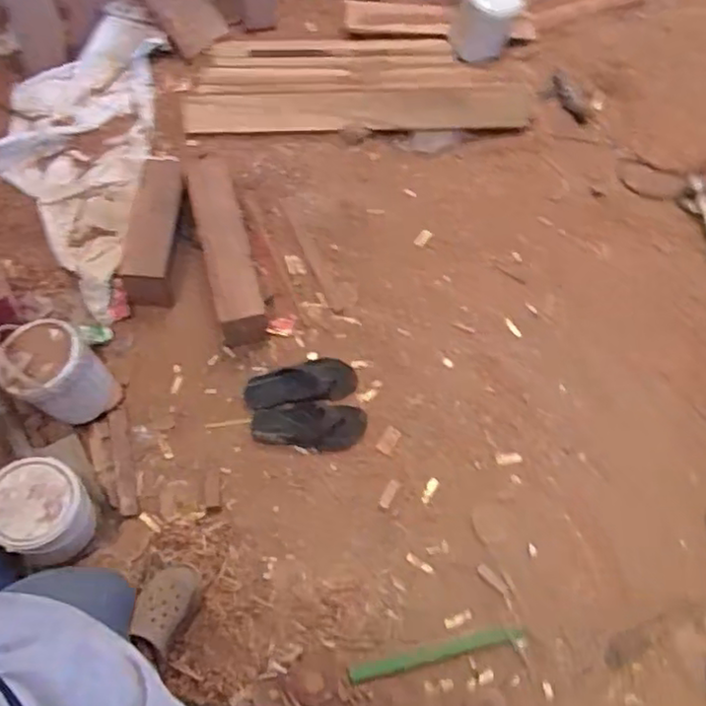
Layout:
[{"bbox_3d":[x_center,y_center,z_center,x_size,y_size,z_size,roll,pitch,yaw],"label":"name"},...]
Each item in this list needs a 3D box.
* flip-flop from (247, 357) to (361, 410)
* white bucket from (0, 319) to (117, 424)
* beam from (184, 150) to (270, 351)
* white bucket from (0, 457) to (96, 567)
[{"bbox_3d":[-0.130,0.073,1.661,0.270,0.034,0.115,-6,66,-6],"label":"flip-flop"},{"bbox_3d":[-0.676,0.043,1.531,0.229,0.244,0.175,31,72,10],"label":"white bucket"},{"bbox_3d":[-0.333,-0.294,1.737,0.115,0.157,0.547,-13,67,-8],"label":"beam"},{"bbox_3d":[-0.660,0.336,1.409,0.177,0.223,0.202,7,66,0],"label":"white bucket"}]

